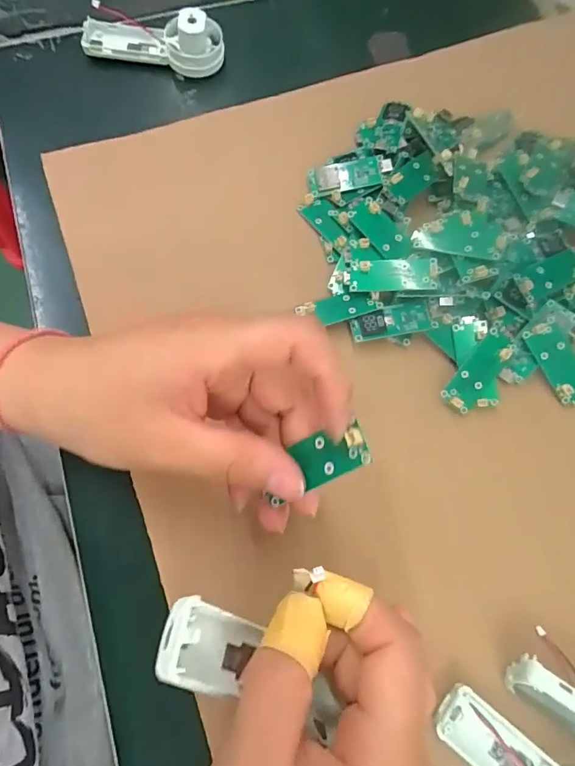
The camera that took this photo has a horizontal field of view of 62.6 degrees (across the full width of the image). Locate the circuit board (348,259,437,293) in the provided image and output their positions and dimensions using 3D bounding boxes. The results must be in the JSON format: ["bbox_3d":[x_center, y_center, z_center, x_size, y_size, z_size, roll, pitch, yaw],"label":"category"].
[{"bbox_3d":[0.059,-0.061,0.267,0.047,0.004,0.018,0,83,9],"label":"circuit board"}]

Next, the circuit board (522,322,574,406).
[{"bbox_3d":[0.151,-0.011,0.261,0.020,0.004,0.049,-33,95,10],"label":"circuit board"}]

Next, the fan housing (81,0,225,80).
[{"bbox_3d":[-0.089,-0.230,0.313,0.089,0.027,0.030,10,73,0],"label":"fan housing"}]

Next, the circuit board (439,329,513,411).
[{"bbox_3d":[0.105,-0.006,0.260,0.018,0.004,0.046,38,87,-5],"label":"circuit board"}]

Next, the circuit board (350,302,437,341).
[{"bbox_3d":[0.059,-0.035,0.267,0.047,0.004,0.016,-8,74,-5],"label":"circuit board"}]

